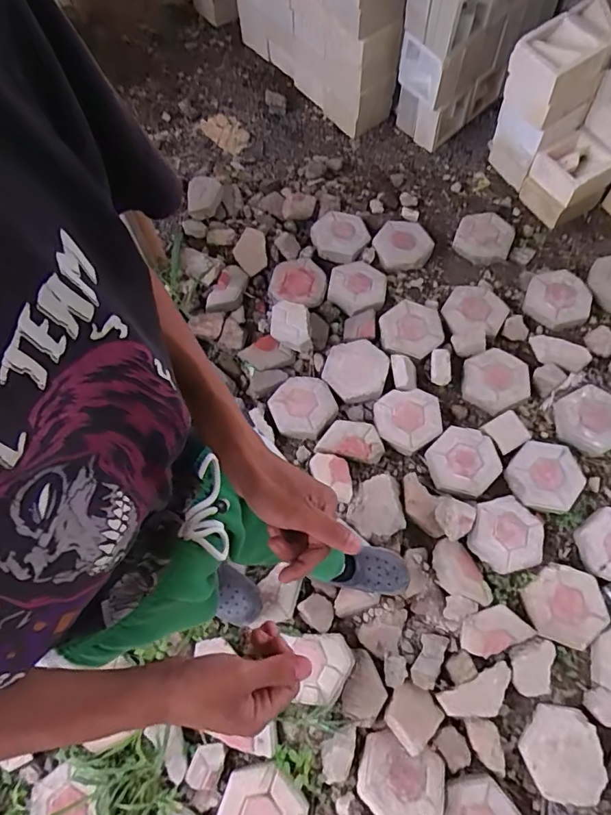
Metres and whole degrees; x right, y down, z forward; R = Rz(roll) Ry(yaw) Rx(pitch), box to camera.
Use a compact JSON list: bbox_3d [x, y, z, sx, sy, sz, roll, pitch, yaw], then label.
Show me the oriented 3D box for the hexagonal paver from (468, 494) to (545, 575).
[{"bbox_3d":[0.584,0.362,1.444,0.214,0.050,0.214,26,70,13],"label":"hexagonal paver"}]

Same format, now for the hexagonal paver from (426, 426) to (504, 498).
[{"bbox_3d":[0.481,0.160,1.531,0.198,0.052,0.209,41,75,17],"label":"hexagonal paver"}]

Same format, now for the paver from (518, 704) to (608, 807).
[{"bbox_3d":[0.639,0.865,1.259,0.196,0.048,0.212,-6,68,0],"label":"paver"}]

